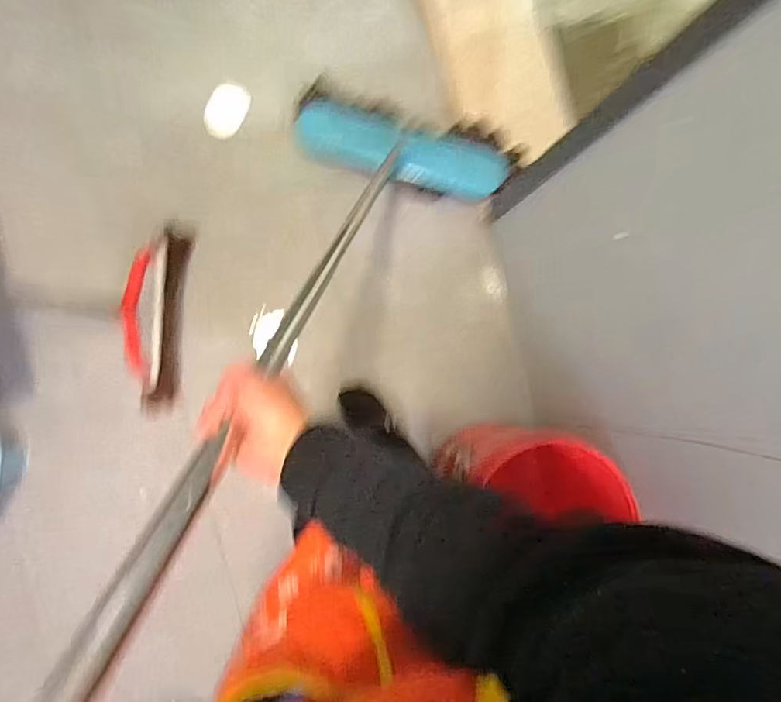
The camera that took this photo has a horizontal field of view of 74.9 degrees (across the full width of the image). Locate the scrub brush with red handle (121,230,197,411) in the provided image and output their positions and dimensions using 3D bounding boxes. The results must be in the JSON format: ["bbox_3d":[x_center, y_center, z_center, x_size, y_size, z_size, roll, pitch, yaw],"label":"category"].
[{"bbox_3d":[-0.491,-0.073,1.072,0.084,0.145,0.396,6,88,-8],"label":"scrub brush with red handle"}]

